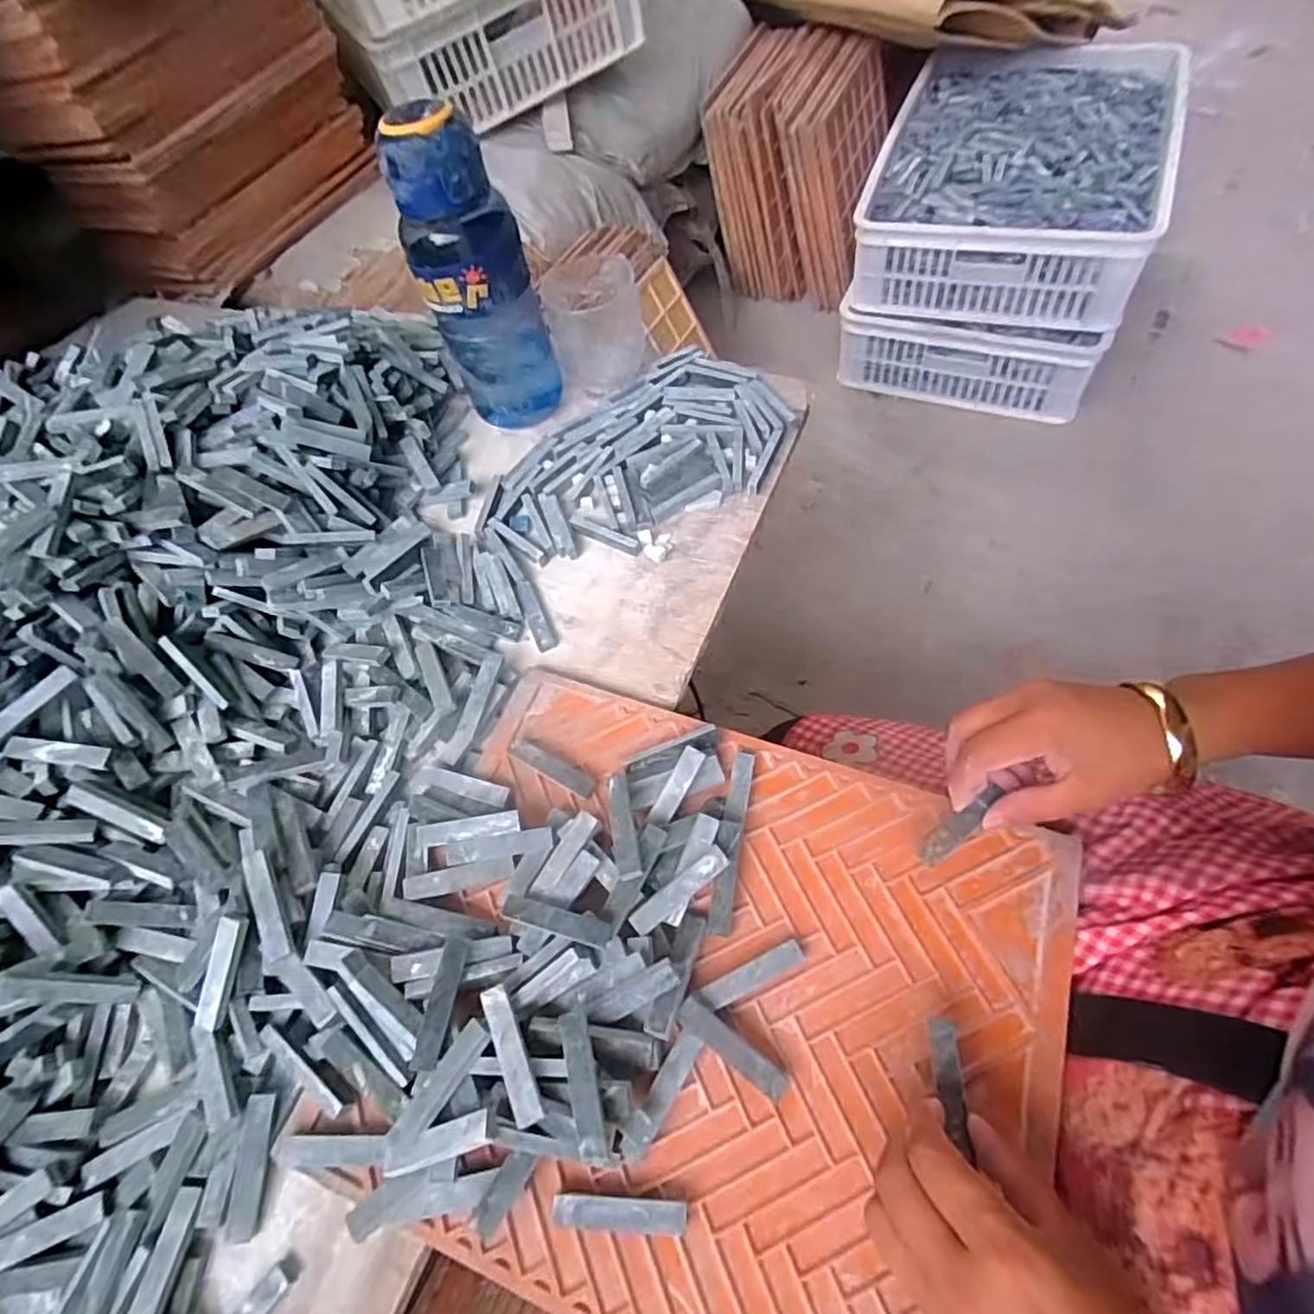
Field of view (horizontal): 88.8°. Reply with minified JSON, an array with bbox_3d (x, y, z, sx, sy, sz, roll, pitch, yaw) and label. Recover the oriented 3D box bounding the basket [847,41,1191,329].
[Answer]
[{"bbox_3d":[0.586,-0.784,1.105,0.416,0.155,0.557,14,63,18],"label":"basket"}]

